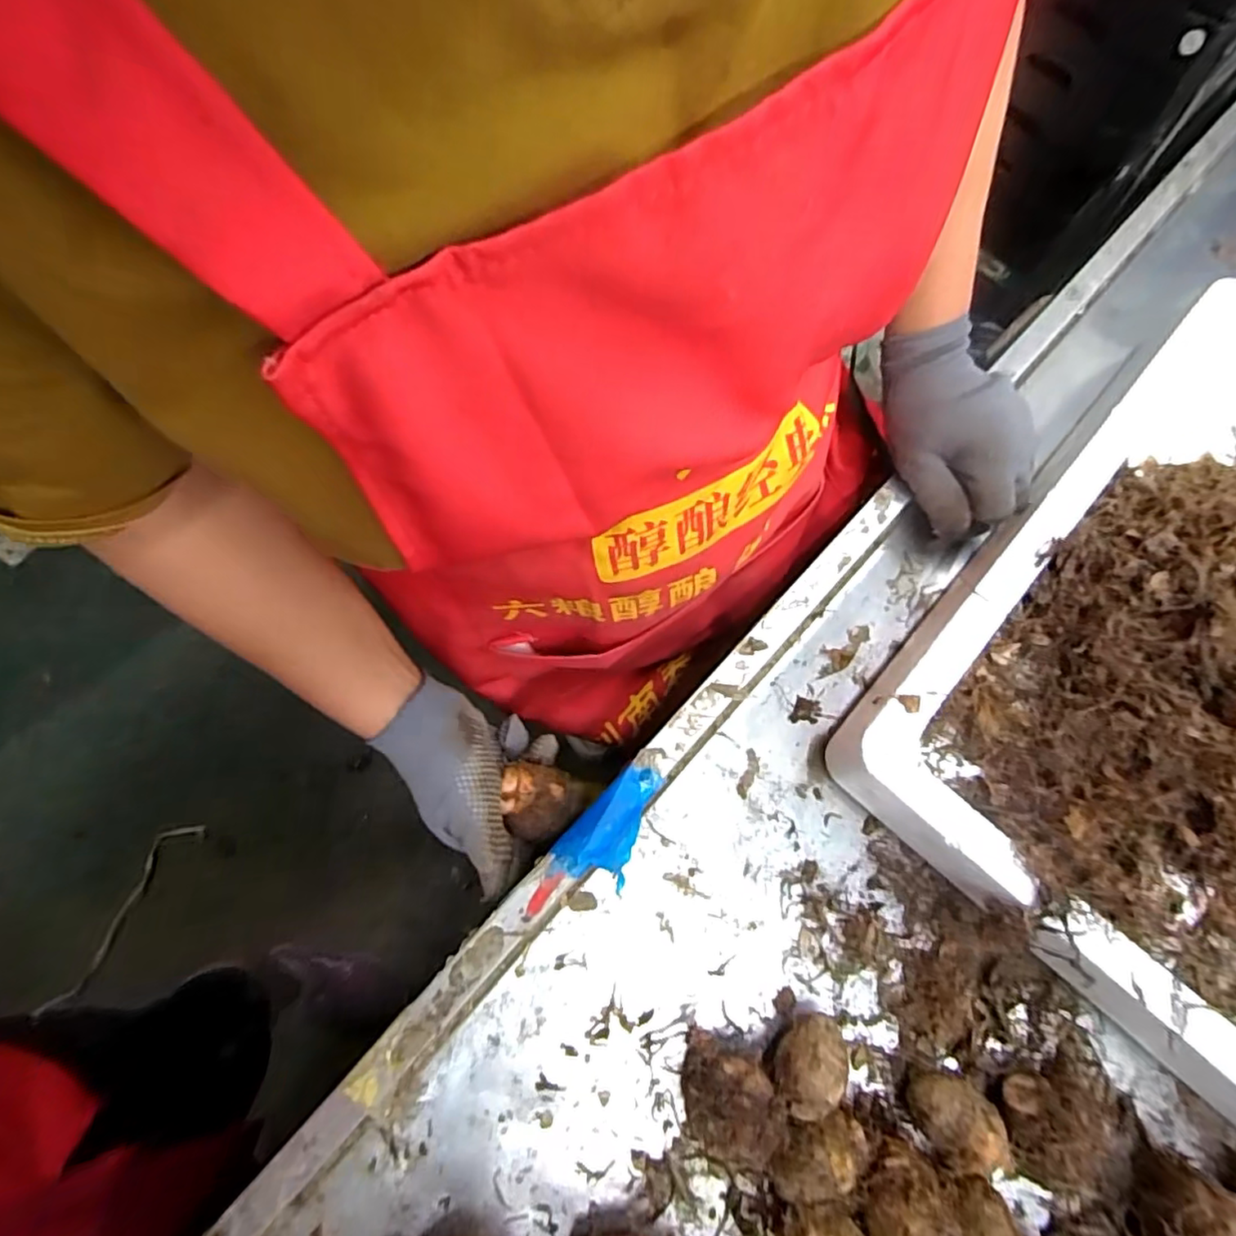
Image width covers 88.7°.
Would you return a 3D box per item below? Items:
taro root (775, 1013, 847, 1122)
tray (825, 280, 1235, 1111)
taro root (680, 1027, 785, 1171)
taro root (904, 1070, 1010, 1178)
[{"bbox_3d":[0.098,0.229,0.329,0.031,0.036,0.044,39,76,9],"label":"taro root"},{"bbox_3d":[0.424,0.039,0.391,0.504,0.086,0.388,-43,82,-15],"label":"tray"},{"bbox_3d":[0.058,0.239,0.318,0.046,0.042,0.047,2,74,-1],"label":"taro root"},{"bbox_3d":[0.173,0.258,0.323,0.045,0.029,0.037,39,76,9],"label":"taro root"}]

